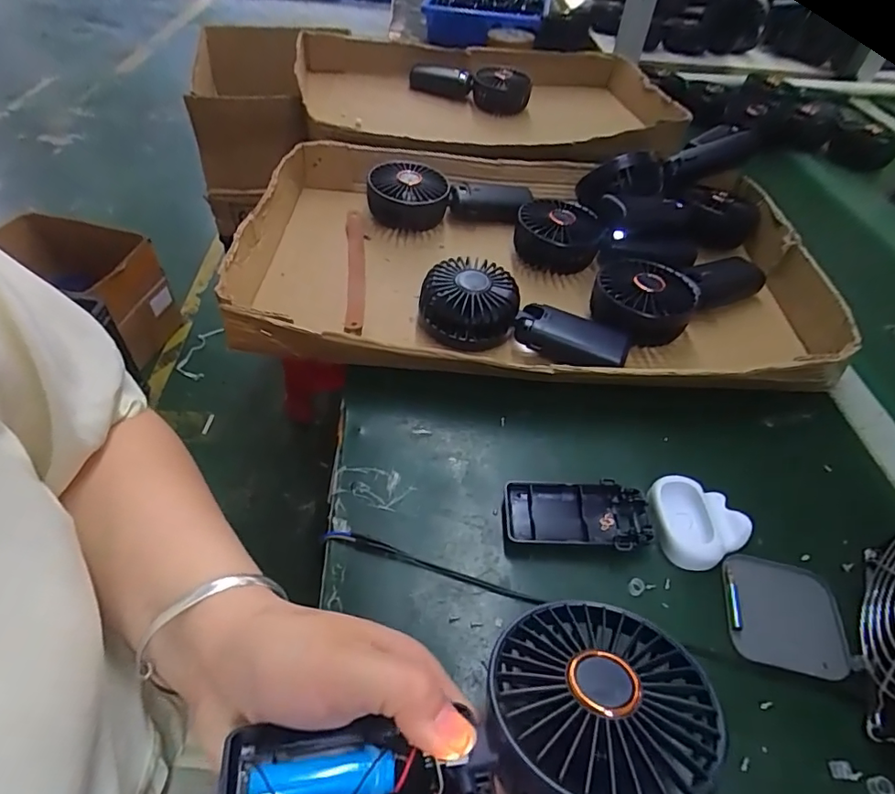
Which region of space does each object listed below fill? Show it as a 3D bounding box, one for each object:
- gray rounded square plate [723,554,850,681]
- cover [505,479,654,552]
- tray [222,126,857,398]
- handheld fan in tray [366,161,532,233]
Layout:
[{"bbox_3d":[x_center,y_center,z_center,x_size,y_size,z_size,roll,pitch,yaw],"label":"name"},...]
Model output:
[{"bbox_3d":[0.203,0.129,0.314,0.065,0.006,0.065,12,49,7],"label":"gray rounded square plate"},{"bbox_3d":[0.087,0.079,0.345,0.094,0.013,0.046,2,48,-2],"label":"cover"},{"bbox_3d":[0.078,-0.142,0.510,0.521,0.077,0.337,3,48,-2],"label":"tray"},{"bbox_3d":[0.004,-0.223,0.585,0.182,0.056,0.082,-1,49,-5],"label":"handheld fan in tray"}]

